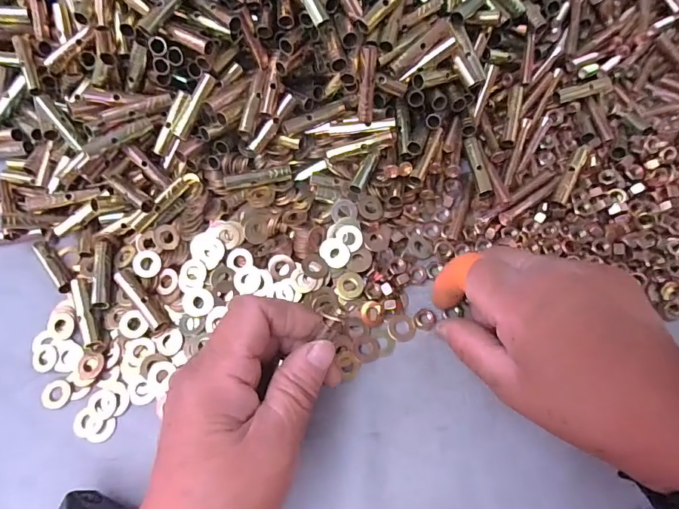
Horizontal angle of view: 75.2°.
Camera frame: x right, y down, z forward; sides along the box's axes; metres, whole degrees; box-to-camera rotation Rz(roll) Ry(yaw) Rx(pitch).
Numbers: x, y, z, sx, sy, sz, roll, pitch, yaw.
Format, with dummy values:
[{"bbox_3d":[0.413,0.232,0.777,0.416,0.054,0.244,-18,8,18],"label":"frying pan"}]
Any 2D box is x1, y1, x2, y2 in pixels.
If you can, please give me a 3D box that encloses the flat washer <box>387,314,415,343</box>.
[{"bbox_3d":[0.038,0.045,0.269,0.016,0.004,0.017,-1,69,2],"label":"flat washer"}]

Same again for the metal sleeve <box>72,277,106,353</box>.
[{"bbox_3d":[-0.153,0.036,0.268,0.012,0.008,0.047,-18,70,-5],"label":"metal sleeve"}]

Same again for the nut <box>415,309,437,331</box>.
[{"bbox_3d":[0.053,0.040,0.272,0.013,0.004,0.012,-1,69,2],"label":"nut"}]

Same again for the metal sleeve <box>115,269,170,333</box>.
[{"bbox_3d":[-0.120,0.028,0.268,0.009,0.011,0.046,-38,72,-12],"label":"metal sleeve"}]

